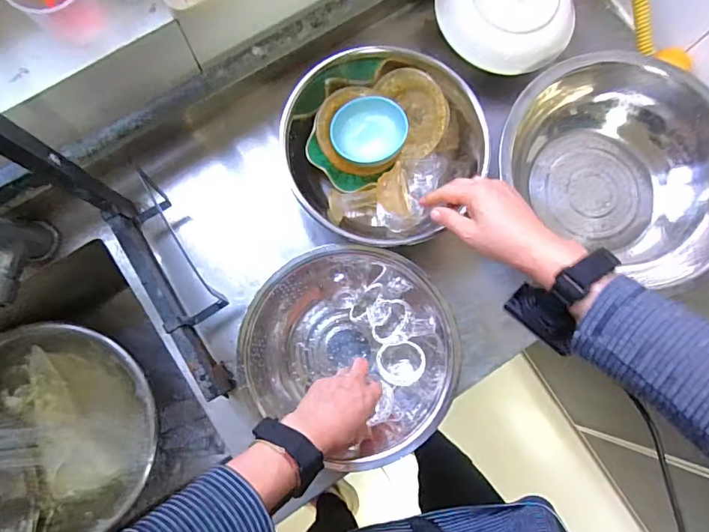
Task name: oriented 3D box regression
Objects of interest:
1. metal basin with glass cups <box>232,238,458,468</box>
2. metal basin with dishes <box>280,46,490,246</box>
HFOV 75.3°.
[{"bbox_3d":[-0.003,0.096,0.541,0.243,0.071,0.222,0,81,-3],"label":"metal basin with glass cups"},{"bbox_3d":[0.036,-0.150,0.570,0.232,0.096,0.218,0,81,-3],"label":"metal basin with dishes"}]

